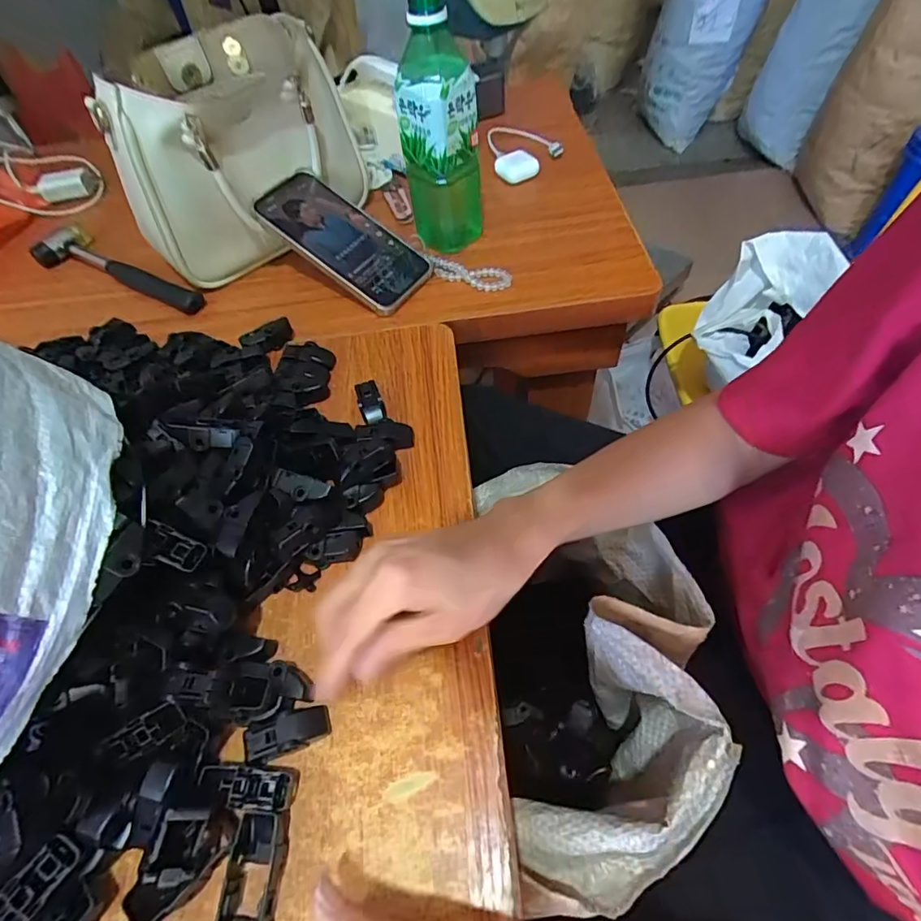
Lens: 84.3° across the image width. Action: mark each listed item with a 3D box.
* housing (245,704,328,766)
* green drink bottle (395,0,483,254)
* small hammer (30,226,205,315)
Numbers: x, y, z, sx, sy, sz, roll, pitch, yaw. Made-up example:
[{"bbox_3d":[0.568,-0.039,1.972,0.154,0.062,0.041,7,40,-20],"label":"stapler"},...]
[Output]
[{"bbox_3d":[-0.096,0.153,0.284,0.045,0.018,0.020,-16,56,-6],"label":"housing"},{"bbox_3d":[-0.018,-0.299,0.478,0.071,0.205,0.079,-7,56,0],"label":"green drink bottle"},{"bbox_3d":[-0.374,-0.202,0.551,0.243,0.022,0.058,28,62,21],"label":"small hammer"}]

